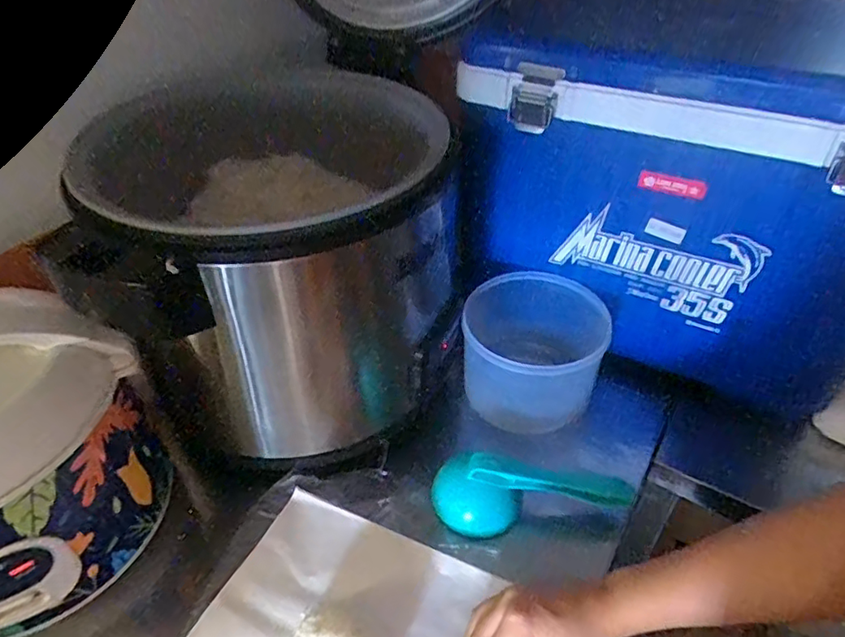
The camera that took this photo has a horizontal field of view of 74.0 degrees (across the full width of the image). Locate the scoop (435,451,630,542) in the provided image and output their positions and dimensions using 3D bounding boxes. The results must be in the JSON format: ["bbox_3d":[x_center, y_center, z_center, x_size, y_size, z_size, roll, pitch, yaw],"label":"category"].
[{"bbox_3d":[0.107,0.175,0.577,0.198,0.056,0.079,-5,43,8],"label":"scoop"}]

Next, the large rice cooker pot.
[{"bbox_3d":[-0.126,-0.065,0.647,0.322,0.298,0.388,4,41,4],"label":"large rice cooker pot"}]

